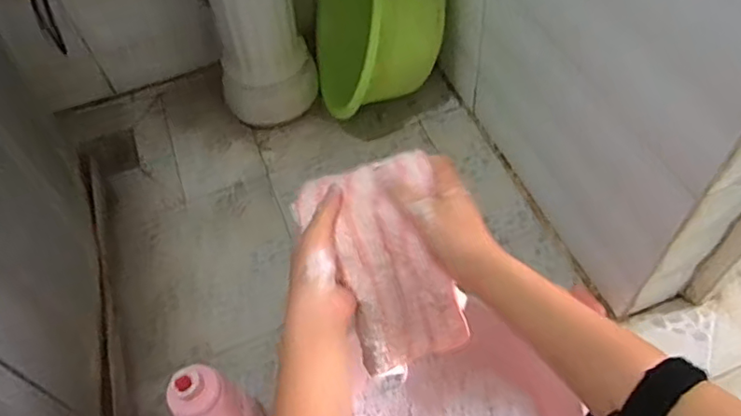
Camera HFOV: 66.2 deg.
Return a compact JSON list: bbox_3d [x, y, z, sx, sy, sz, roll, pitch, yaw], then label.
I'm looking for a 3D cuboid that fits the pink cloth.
[{"bbox_3d":[0.019,0.062,0.517,0.110,0.195,0.078,-21,15,-10],"label":"pink cloth"}]

